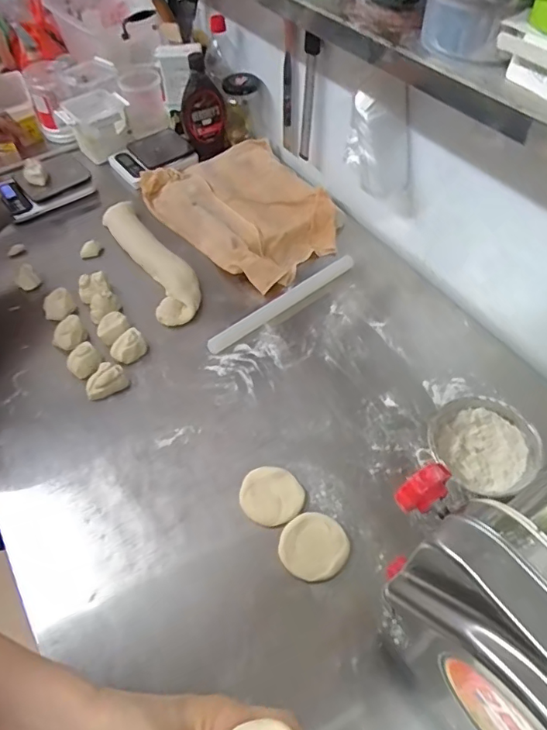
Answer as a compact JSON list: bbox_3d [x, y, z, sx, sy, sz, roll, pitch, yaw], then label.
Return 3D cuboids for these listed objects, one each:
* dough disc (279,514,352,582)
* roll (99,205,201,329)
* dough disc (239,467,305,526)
[{"bbox_3d":[0.051,0.232,0.651,0.085,0.009,0.081,-1,53,1],"label":"dough disc"},{"bbox_3d":[-0.240,-0.208,0.994,0.088,0.062,0.352,-25,57,-16],"label":"roll"},{"bbox_3d":[-0.002,0.182,0.703,0.085,0.010,0.080,-1,53,1],"label":"dough disc"}]

